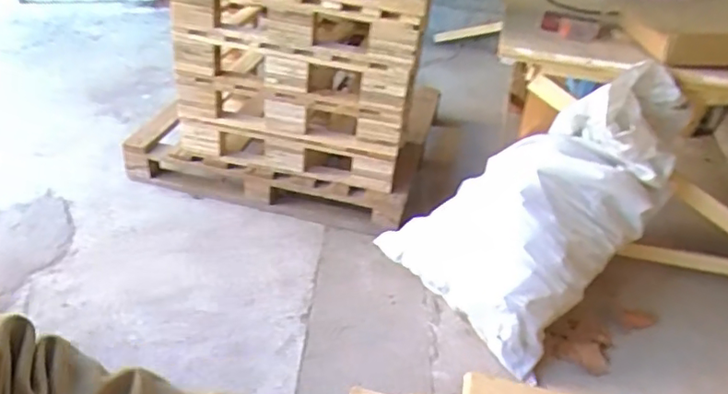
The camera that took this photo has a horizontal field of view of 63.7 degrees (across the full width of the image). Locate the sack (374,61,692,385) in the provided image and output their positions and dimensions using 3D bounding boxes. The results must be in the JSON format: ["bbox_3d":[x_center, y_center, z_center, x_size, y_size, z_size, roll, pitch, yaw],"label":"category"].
[{"bbox_3d":[0.434,-0.014,1.484,0.595,0.525,0.477,-19,41,-33],"label":"sack"}]

